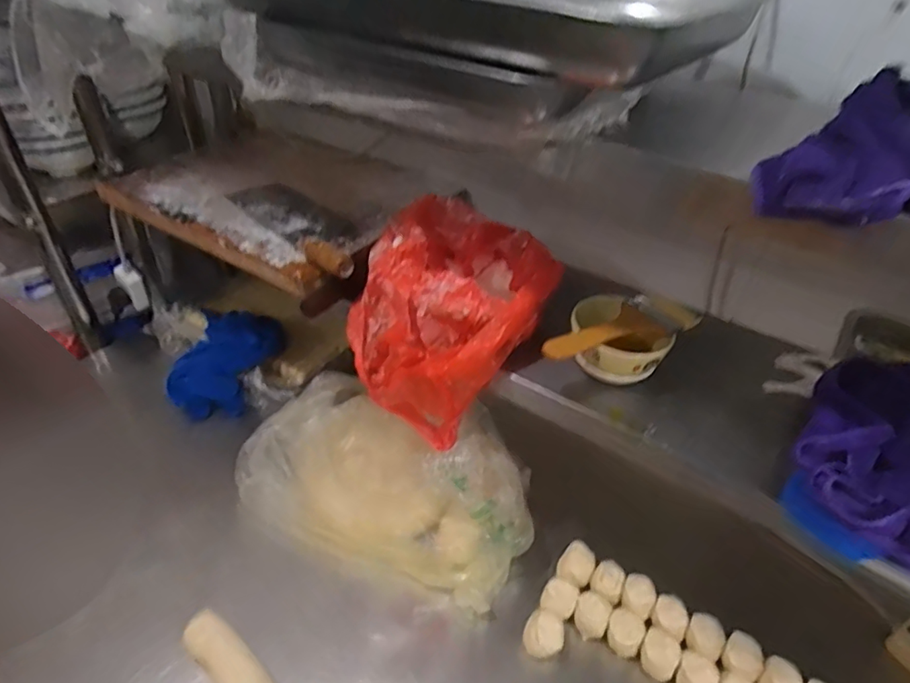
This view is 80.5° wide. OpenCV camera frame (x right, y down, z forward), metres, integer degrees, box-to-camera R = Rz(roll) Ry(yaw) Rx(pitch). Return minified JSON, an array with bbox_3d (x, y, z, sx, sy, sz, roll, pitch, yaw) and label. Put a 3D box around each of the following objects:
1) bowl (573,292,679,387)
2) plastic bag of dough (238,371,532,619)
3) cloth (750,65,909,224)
[{"bbox_3d":[0.184,-0.001,0.609,0.096,0.063,0.096,2,39,-2],"label":"bowl"},{"bbox_3d":[-0.108,0.185,0.787,0.451,0.145,0.227,17,40,16],"label":"plastic bag of dough"},{"bbox_3d":[0.268,-0.118,0.345,0.118,0.072,0.089,0,39,-4],"label":"cloth"}]

